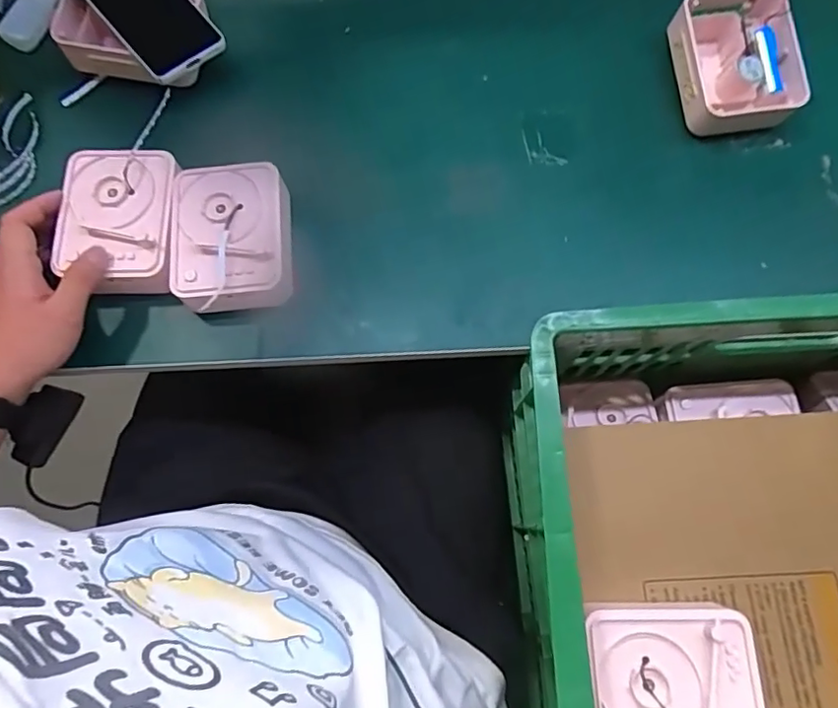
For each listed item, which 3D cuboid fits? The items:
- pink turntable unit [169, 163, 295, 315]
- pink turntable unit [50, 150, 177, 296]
[{"bbox_3d":[-0.168,-0.107,0.501,0.096,0.045,0.124,-3,73,1],"label":"pink turntable unit"},{"bbox_3d":[-0.265,-0.120,0.501,0.099,0.049,0.123,-1,73,2],"label":"pink turntable unit"}]

